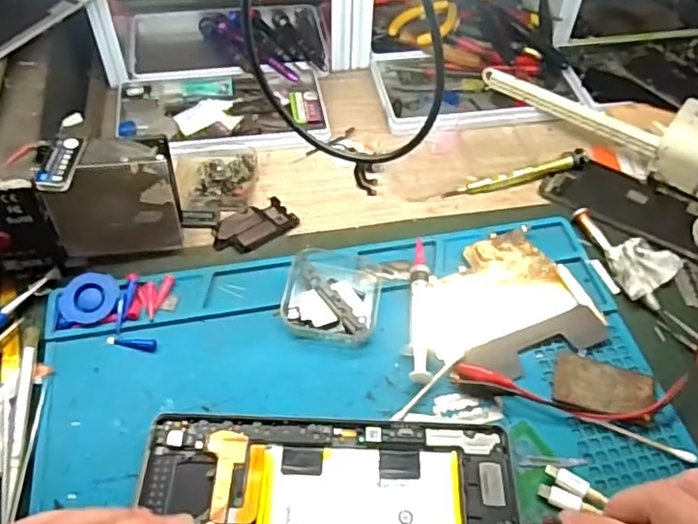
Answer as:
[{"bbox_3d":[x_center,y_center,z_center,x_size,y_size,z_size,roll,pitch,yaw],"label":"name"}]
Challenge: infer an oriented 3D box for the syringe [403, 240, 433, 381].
[{"bbox_3d":[0.048,0.030,0.423,0.017,0.010,0.108,6,52,3],"label":"syringe"}]

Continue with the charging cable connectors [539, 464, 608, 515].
[{"bbox_3d":[0.116,0.136,0.346,0.029,0.006,0.044,29,56,19],"label":"charging cable connectors"}]

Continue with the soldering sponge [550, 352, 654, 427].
[{"bbox_3d":[0.161,0.080,0.398,0.060,0.004,0.038,17,53,11],"label":"soldering sponge"}]

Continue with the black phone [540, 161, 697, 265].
[{"bbox_3d":[0.225,-0.044,0.503,0.134,0.013,0.068,24,55,16],"label":"black phone"}]

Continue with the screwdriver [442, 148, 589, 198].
[{"bbox_3d":[0.141,-0.073,0.515,0.132,0.015,0.016,-16,54,-14],"label":"screwdriver"}]

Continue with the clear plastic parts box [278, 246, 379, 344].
[{"bbox_3d":[-0.011,0.021,0.428,0.062,0.017,0.070,8,52,4],"label":"clear plastic parts box"}]

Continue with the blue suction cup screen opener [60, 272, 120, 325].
[{"bbox_3d":[-0.171,0.025,0.417,0.036,0.007,0.034,1,69,-2],"label":"blue suction cup screen opener"}]

